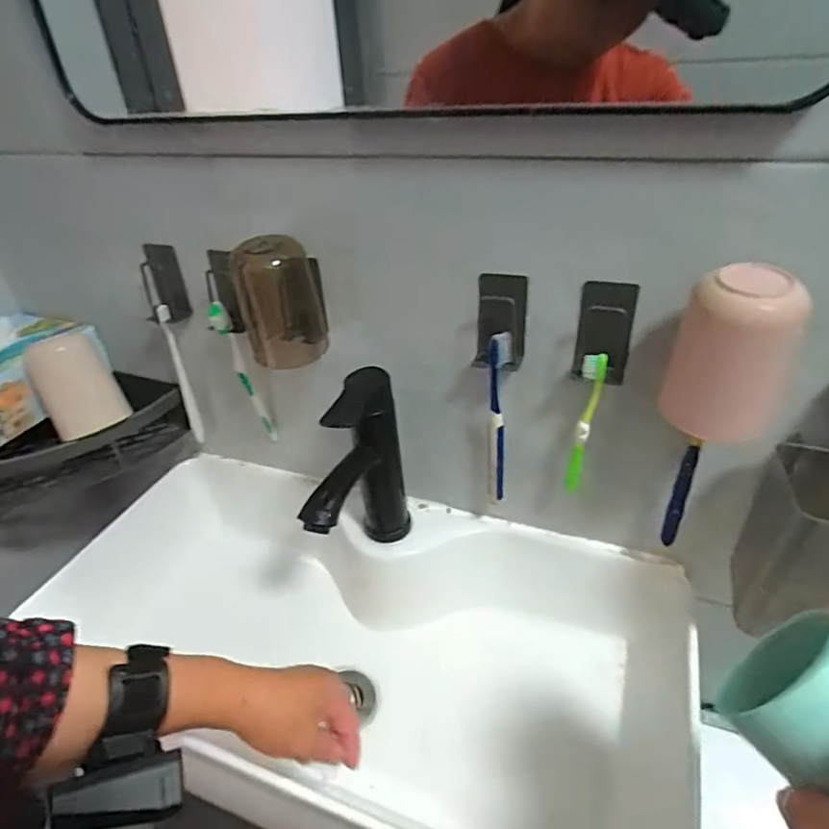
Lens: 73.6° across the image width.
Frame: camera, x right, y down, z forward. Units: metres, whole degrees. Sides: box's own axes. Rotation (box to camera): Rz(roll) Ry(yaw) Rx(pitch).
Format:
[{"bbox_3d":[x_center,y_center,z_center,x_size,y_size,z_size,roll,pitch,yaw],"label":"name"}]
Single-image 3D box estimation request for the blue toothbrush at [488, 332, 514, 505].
[{"bbox_3d":[0.077,0.011,0.502,0.020,0.178,0.019,1,35,8],"label":"blue toothbrush"}]

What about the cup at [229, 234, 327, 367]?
[{"bbox_3d":[-0.119,-0.102,0.498,0.069,0.104,0.064,-8,34,-6],"label":"cup"}]

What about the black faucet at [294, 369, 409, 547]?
[{"bbox_3d":[-0.048,0.067,0.504,0.053,0.180,0.151,6,36,15],"label":"black faucet"}]

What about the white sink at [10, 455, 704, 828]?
[{"bbox_3d":[-0.059,0.237,0.559,0.601,0.147,0.293,10,37,19],"label":"white sink"}]

